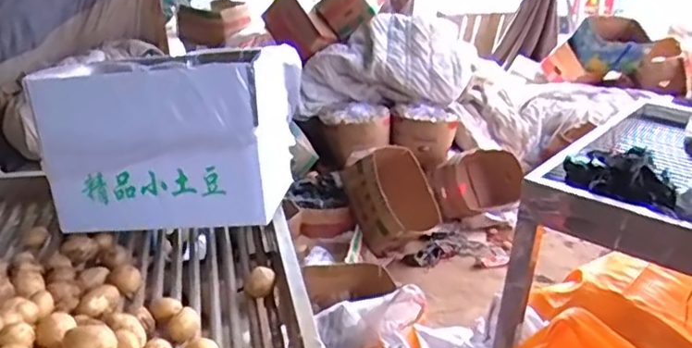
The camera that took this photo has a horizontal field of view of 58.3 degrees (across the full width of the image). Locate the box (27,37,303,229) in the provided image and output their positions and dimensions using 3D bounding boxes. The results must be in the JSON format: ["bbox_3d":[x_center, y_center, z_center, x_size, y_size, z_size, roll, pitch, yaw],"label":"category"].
[{"bbox_3d":[-0.310,-0.070,1.141,0.406,0.289,0.201,2,20,5],"label":"box"}]

